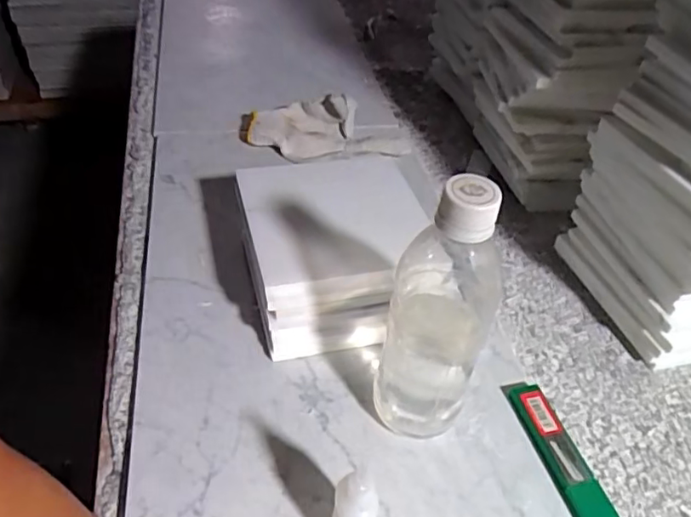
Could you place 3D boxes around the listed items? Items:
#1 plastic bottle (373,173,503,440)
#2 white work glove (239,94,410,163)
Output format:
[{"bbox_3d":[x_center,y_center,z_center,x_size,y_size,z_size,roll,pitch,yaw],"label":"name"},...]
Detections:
[{"bbox_3d":[0.060,0.039,0.370,0.062,0.211,0.057,17,44,10],"label":"plastic bottle"},{"bbox_3d":[-0.026,-0.153,0.691,0.201,0.055,0.091,6,43,-1],"label":"white work glove"}]

